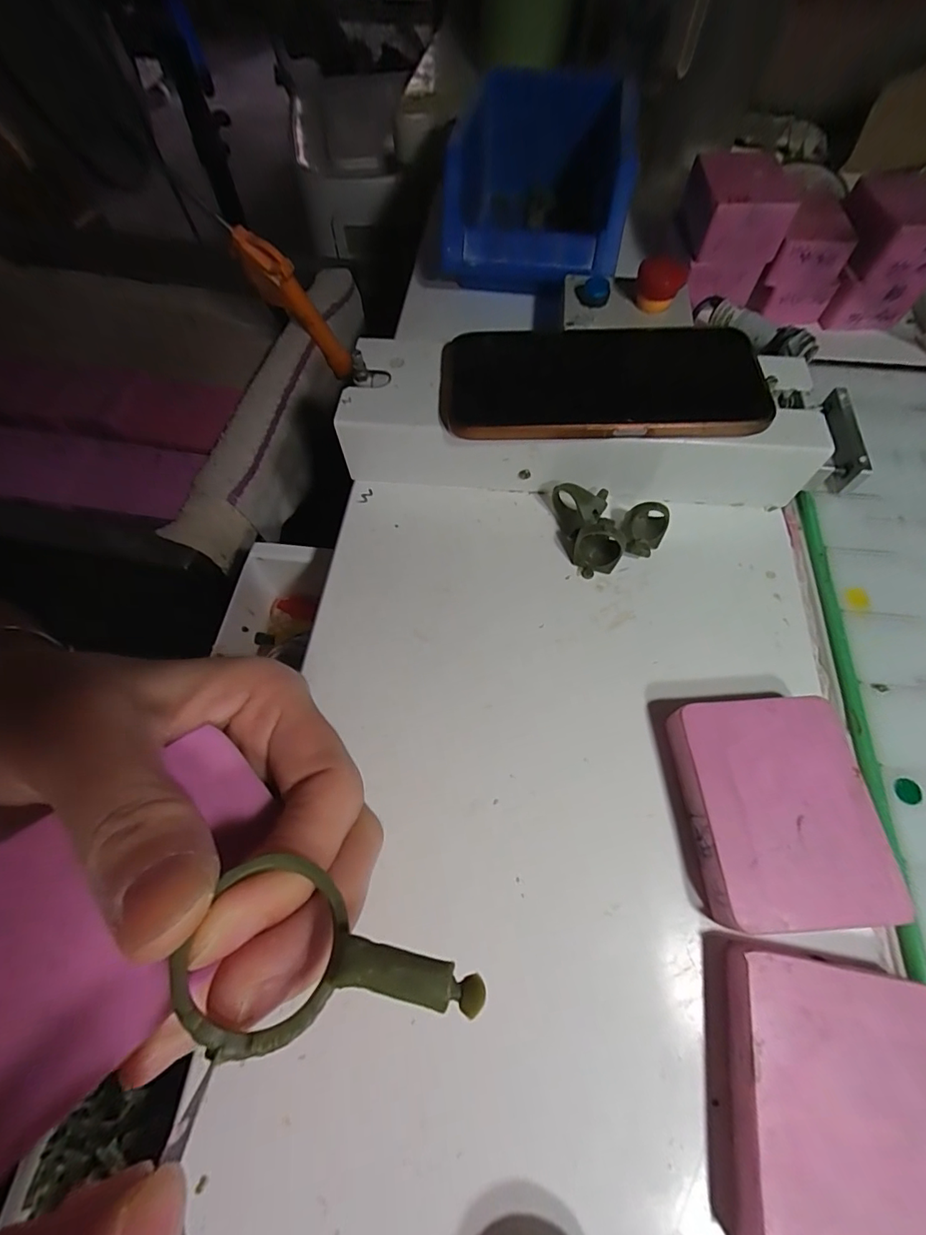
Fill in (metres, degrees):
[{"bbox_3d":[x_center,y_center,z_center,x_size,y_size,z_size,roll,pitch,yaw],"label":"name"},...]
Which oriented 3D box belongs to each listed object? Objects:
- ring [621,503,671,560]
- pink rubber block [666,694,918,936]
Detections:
[{"bbox_3d":[0.098,-0.049,0.260,0.022,0.021,0.027,31,67,15],"label":"ring"},{"bbox_3d":[0.128,0.078,0.200,0.069,0.020,0.085,-4,63,-2],"label":"pink rubber block"}]

